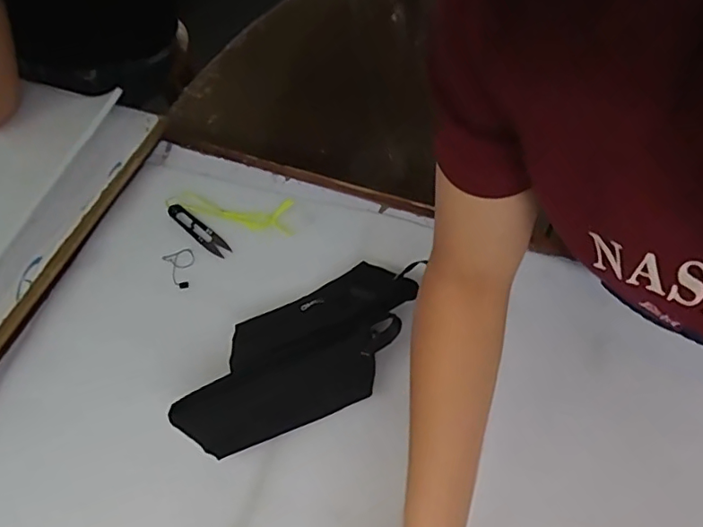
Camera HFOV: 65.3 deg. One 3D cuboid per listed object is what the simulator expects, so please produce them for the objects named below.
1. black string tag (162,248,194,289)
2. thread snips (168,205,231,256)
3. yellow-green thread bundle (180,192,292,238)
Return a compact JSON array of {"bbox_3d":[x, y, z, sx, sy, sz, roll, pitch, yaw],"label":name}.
[{"bbox_3d":[-0.199,0.005,0.650,0.034,0.006,0.051,-30,63,-9],"label":"black string tag"},{"bbox_3d":[-0.187,-0.042,0.671,0.101,0.009,0.022,38,69,23],"label":"thread snips"},{"bbox_3d":[-0.145,-0.065,0.685,0.142,0.009,0.045,5,60,7],"label":"yellow-green thread bundle"}]

